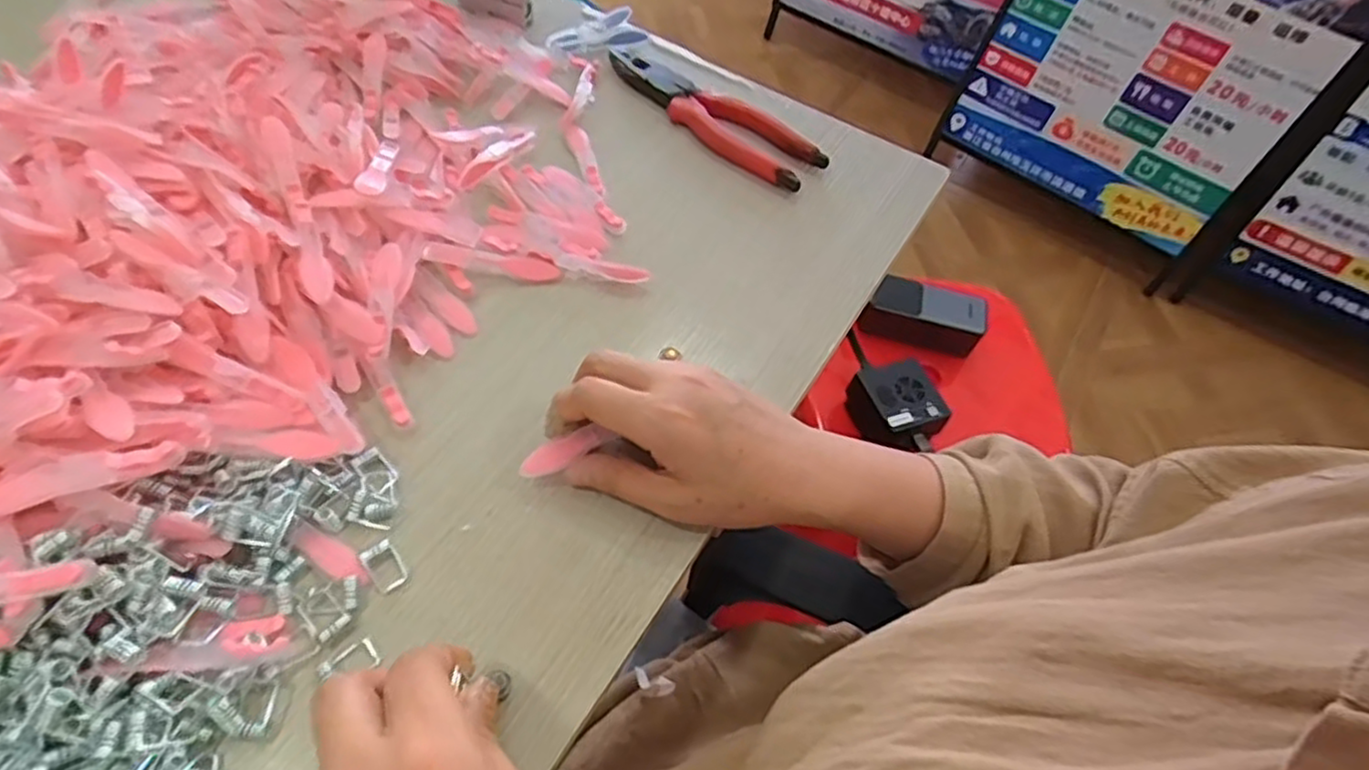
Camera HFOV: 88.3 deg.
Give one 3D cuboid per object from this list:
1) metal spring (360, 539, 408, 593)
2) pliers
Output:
[{"bbox_3d":[-0.134,0.081,0.315,0.013,0.005,0.022,-32,66,-25],"label":"metal spring"},{"bbox_3d":[0.016,-0.191,0.492,0.180,0.017,0.039,39,60,18],"label":"pliers"}]

